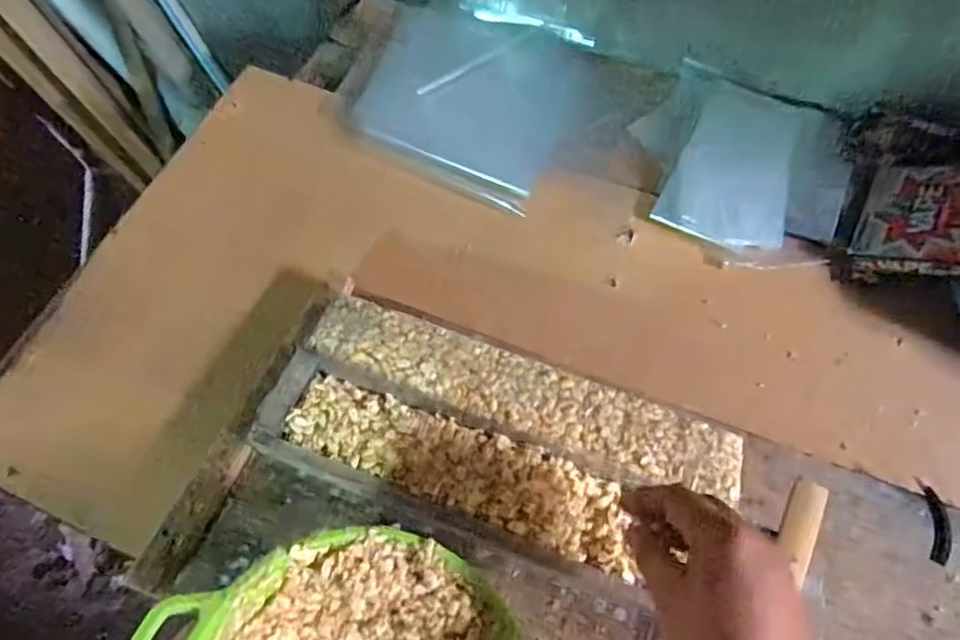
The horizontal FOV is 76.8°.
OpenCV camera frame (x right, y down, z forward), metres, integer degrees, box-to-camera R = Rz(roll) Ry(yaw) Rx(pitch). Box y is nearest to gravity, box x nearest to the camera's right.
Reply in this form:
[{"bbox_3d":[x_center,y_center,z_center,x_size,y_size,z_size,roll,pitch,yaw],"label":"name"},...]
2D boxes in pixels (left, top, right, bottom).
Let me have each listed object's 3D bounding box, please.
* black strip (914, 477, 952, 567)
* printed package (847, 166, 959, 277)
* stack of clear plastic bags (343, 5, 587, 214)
[{"bbox_3d":[0.370,0.163,0.490,0.022,0.004,0.066,7,66,3],"label":"black strip"},{"bbox_3d":[0.452,-0.100,0.589,0.138,0.023,0.144,12,60,40],"label":"printed package"},{"bbox_3d":[-0.010,-0.273,0.725,0.230,0.030,0.264,19,64,11],"label":"stack of clear plastic bags"}]

